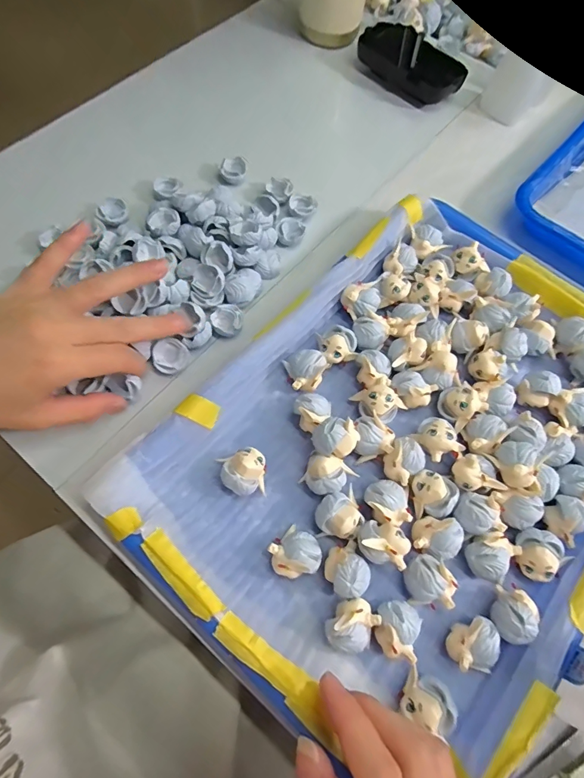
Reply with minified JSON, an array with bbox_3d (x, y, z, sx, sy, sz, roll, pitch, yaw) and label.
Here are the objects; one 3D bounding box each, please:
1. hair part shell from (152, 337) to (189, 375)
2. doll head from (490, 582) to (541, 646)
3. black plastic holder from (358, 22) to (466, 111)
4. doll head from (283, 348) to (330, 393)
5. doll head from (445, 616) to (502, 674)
[{"bbox_3d":[-0.085,-0.022,0.294,0.023,0.010,0.022,1,67,-2],"label":"hair part shell"},{"bbox_3d":[0.123,0.127,0.235,0.021,0.025,0.025,35,70,12],"label":"doll head"},{"bbox_3d":[0.120,-0.327,0.424,0.111,0.035,0.058,42,72,14],"label":"black plastic holder"},{"bbox_3d":[0.009,-0.011,0.288,0.027,0.020,0.025,1,67,-2],"label":"doll head"},{"bbox_3d":[0.098,0.139,0.232,0.026,0.021,0.025,1,67,-2],"label":"doll head"}]

